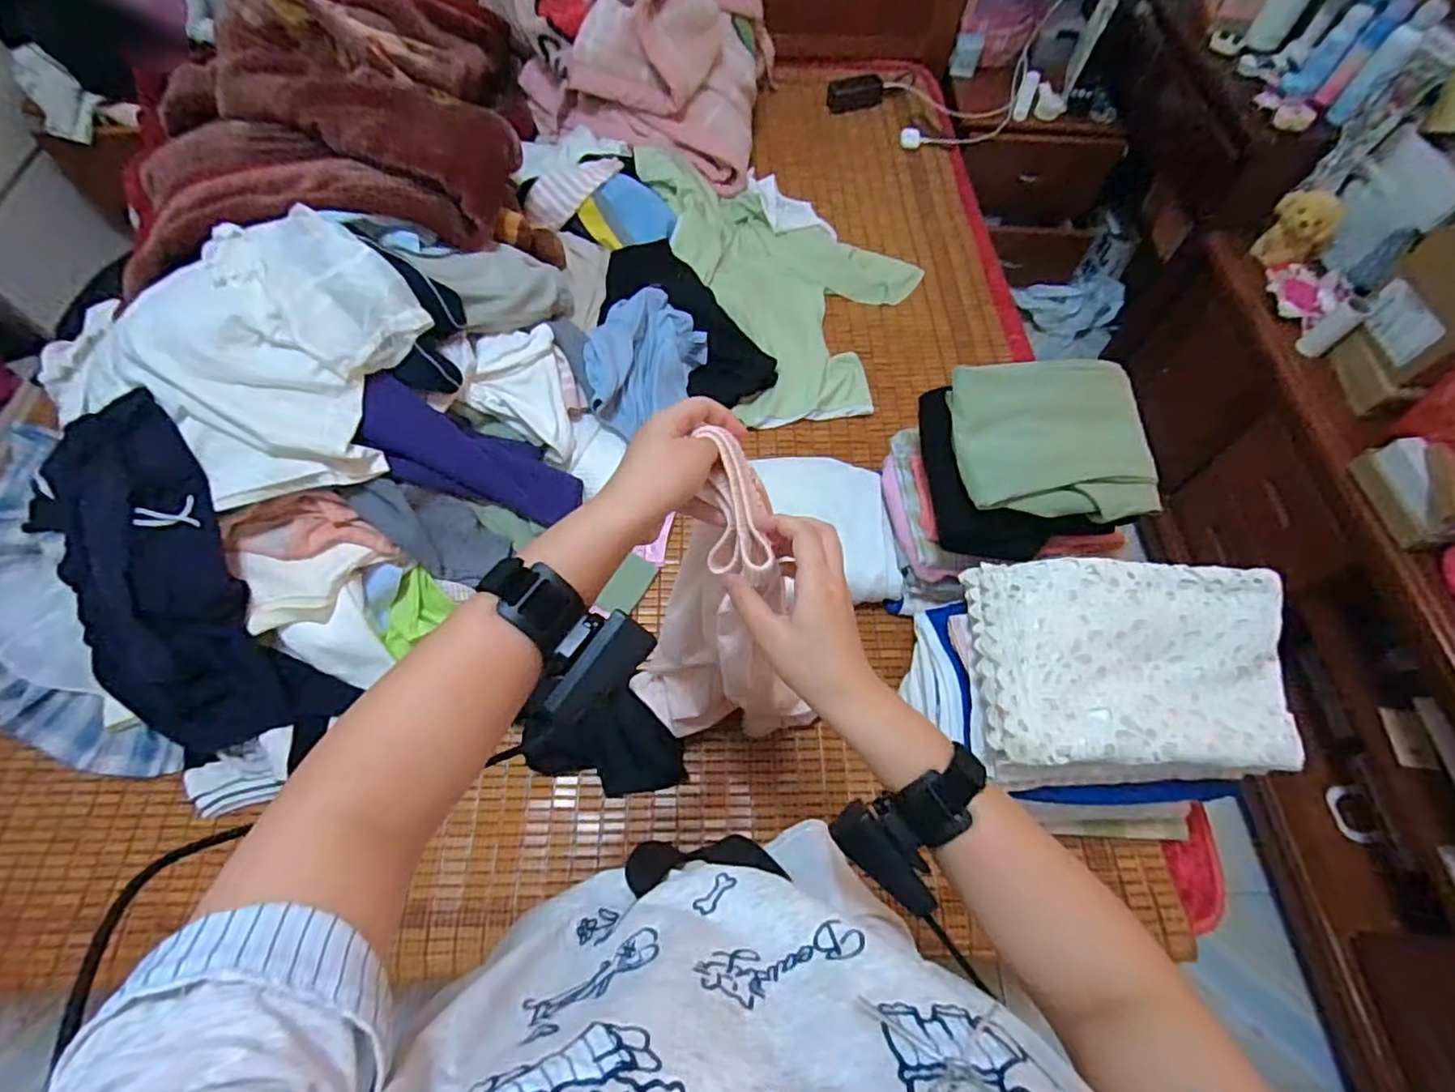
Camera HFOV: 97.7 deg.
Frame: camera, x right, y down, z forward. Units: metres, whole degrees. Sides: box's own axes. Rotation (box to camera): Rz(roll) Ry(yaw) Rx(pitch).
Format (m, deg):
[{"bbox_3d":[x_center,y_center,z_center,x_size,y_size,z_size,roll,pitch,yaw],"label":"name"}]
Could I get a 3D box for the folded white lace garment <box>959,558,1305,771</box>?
[{"bbox_3d":[0.424,0.124,0.665,0.307,0.071,0.222,5,62,1],"label":"folded white lace garment"}]

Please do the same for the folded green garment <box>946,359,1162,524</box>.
[{"bbox_3d":[0.383,-0.128,0.743,0.217,0.069,0.187,3,62,0],"label":"folded green garment"}]

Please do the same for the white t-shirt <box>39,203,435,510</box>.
[{"bbox_3d":[-0.604,-0.260,0.783,0.454,0.108,0.348,25,64,11],"label":"white t-shirt"}]

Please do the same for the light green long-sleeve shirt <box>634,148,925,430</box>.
[{"bbox_3d":[0.136,-0.556,1.226,0.474,0.122,0.676,-20,65,-11],"label":"light green long-sleeve shirt"}]

